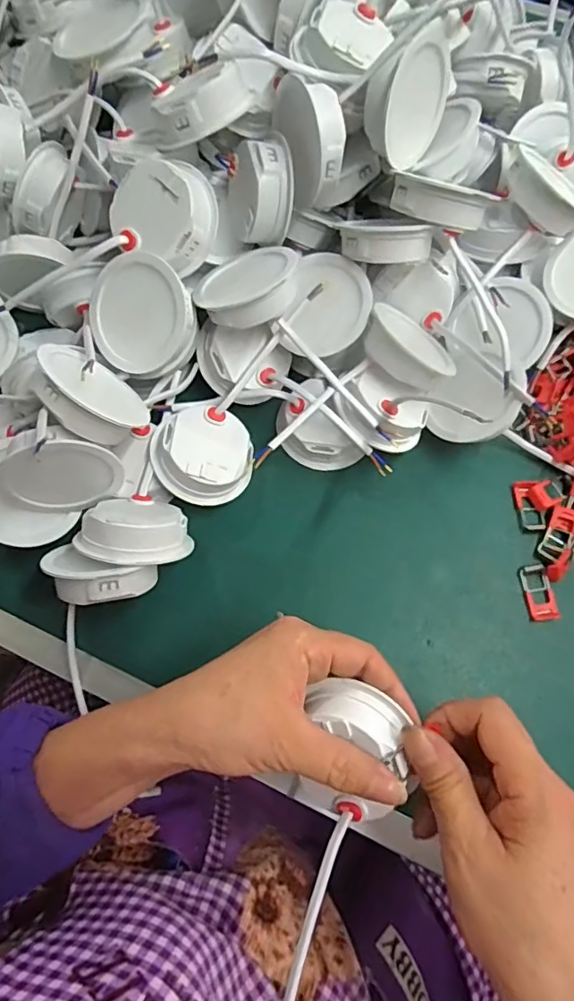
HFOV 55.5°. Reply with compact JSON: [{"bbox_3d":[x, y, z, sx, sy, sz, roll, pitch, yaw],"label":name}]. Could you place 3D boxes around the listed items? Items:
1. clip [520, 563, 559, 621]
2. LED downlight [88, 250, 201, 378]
[{"bbox_3d":[0.170,0.063,0.371,0.019,0.004,0.037,-9,71,-2],"label":"clip"},{"bbox_3d":[-0.091,-0.121,0.357,0.067,0.029,0.070,5,103,24],"label":"LED downlight"}]

